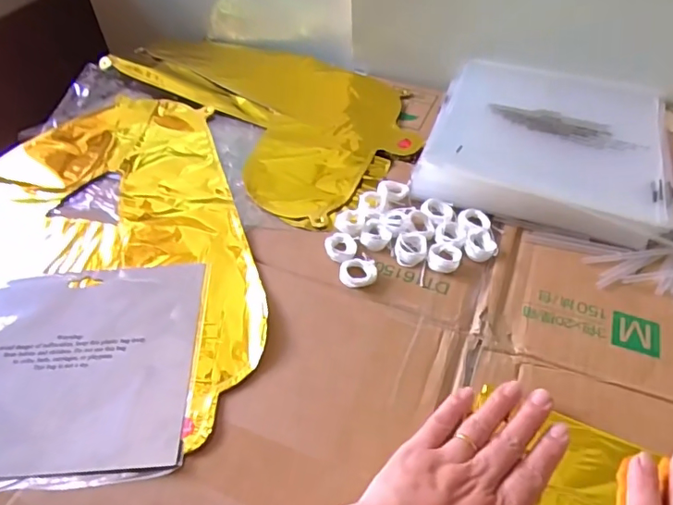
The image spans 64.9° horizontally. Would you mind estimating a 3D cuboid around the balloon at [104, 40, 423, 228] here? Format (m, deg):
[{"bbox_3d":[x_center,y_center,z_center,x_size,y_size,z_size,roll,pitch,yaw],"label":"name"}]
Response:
[{"bbox_3d":[-0.086,-0.185,0.631,0.225,0.038,0.412,-34,56,-25],"label":"balloon"}]

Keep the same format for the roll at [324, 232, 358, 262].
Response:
[{"bbox_3d":[0.004,-0.006,0.448,0.026,0.010,0.032,10,50,11],"label":"roll"}]

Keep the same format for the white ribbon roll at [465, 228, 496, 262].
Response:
[{"bbox_3d":[0.123,-0.007,0.451,0.024,0.007,0.034,14,51,14],"label":"white ribbon roll"}]

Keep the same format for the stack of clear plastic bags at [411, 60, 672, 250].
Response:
[{"bbox_3d":[0.210,-0.116,0.524,0.218,0.031,0.236,14,51,14],"label":"stack of clear plastic bags"}]

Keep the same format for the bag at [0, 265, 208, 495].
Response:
[{"bbox_3d":[-0.202,0.082,0.379,0.199,0.026,0.173,-5,51,0],"label":"bag"}]

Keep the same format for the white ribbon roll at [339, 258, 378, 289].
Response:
[{"bbox_3d":[0.018,0.017,0.430,0.030,0.007,0.025,-1,49,2],"label":"white ribbon roll"}]

